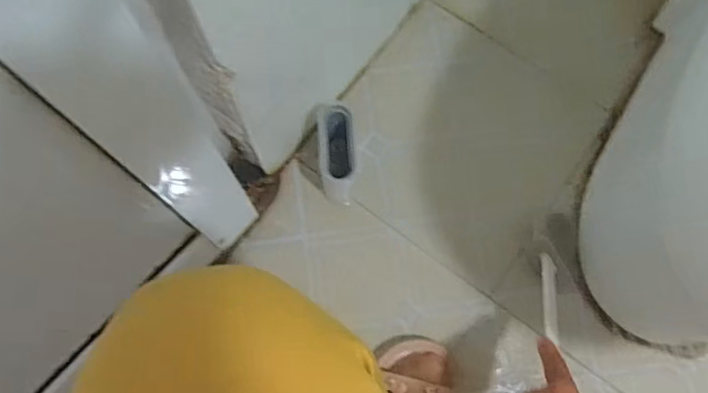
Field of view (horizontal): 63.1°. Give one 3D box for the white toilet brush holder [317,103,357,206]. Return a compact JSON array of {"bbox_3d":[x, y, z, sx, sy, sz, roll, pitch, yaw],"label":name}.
[{"bbox_3d":[-0.019,-0.049,0.683,0.043,0.091,0.105,-2,74,-1],"label":"white toilet brush holder"}]

